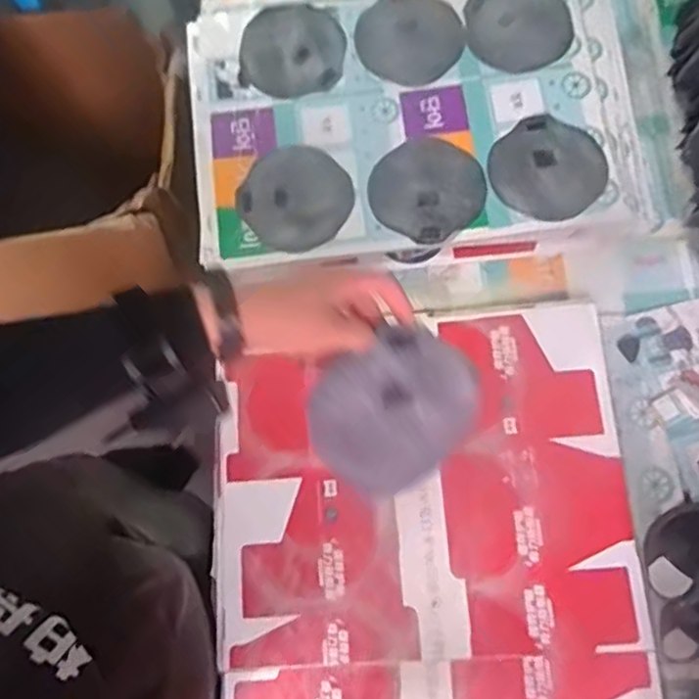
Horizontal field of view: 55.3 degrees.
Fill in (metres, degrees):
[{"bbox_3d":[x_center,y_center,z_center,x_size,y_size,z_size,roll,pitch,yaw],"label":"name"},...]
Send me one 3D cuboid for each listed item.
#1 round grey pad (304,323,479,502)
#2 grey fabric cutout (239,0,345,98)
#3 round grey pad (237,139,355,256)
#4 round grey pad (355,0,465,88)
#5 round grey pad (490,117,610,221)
[{"bbox_3d":[0.041,0.056,0.572,0.147,0.007,0.130,-42,110,12],"label":"round grey pad"},{"bbox_3d":[-0.079,-0.419,0.929,0.138,0.011,0.143,5,73,1],"label":"grey fabric cutout"},{"bbox_3d":[-0.070,-0.199,0.864,0.141,0.015,0.143,0,73,0],"label":"round grey pad"},{"bbox_3d":[0.082,-0.434,0.931,0.147,0.014,0.147,0,73,0],"label":"round grey pad"},{"bbox_3d":[0.258,-0.235,0.865,0.150,0.006,0.138,0,73,0],"label":"round grey pad"}]

